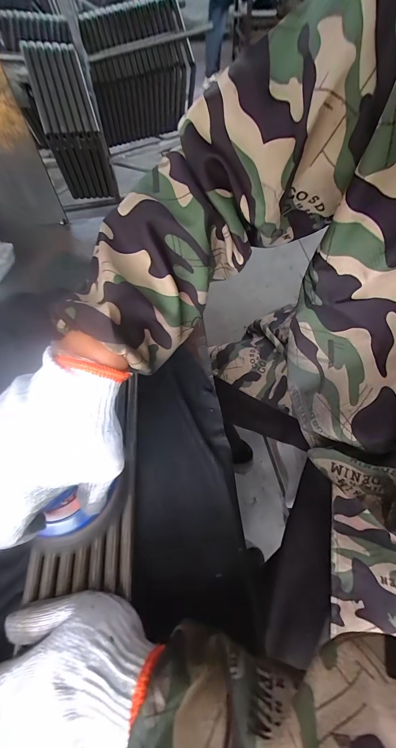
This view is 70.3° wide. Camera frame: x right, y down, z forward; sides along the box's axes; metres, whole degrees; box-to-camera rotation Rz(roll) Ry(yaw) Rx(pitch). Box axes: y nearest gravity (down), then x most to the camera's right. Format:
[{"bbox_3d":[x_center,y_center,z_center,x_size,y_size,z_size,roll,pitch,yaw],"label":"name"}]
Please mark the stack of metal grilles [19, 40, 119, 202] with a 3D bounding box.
[{"bbox_3d":[-0.496,-0.962,1.156,0.199,0.439,0.394,-19,92,-8],"label":"stack of metal grilles"}]

